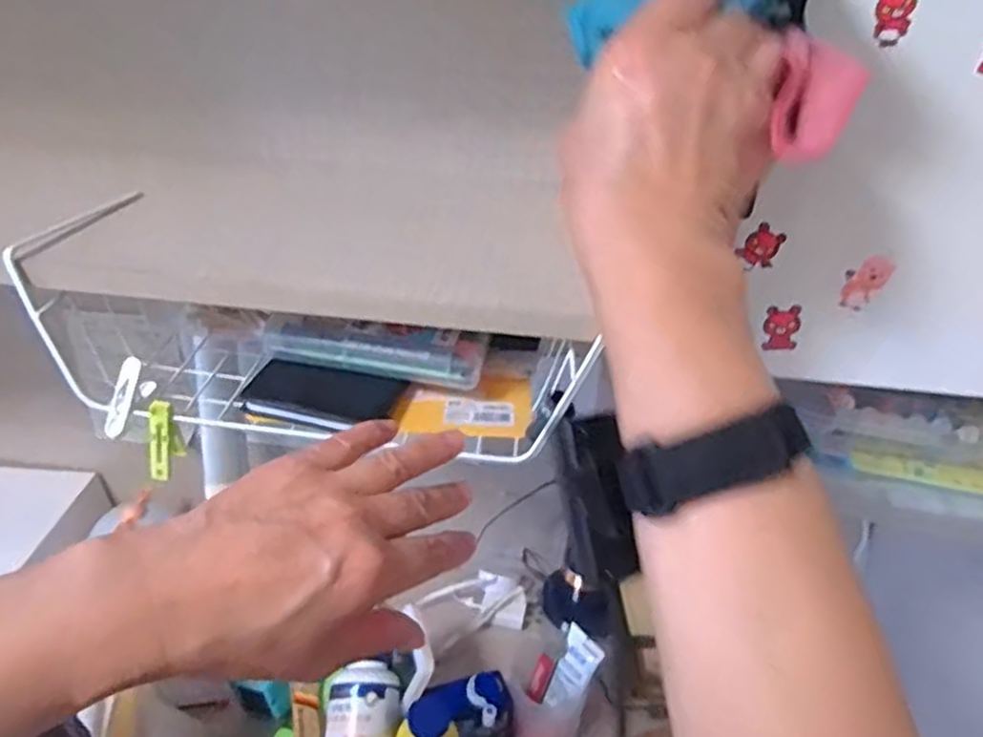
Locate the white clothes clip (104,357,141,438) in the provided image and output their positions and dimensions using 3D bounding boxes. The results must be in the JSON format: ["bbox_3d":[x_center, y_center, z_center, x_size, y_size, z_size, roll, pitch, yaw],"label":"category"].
[{"bbox_3d":[-0.247,0.019,0.474,0.010,0.054,0.014,9,-12,9],"label":"white clothes clip"}]

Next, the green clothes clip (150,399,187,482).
[{"bbox_3d":[-0.219,0.048,0.478,0.016,0.053,0.021,0,8,-5],"label":"green clothes clip"}]

